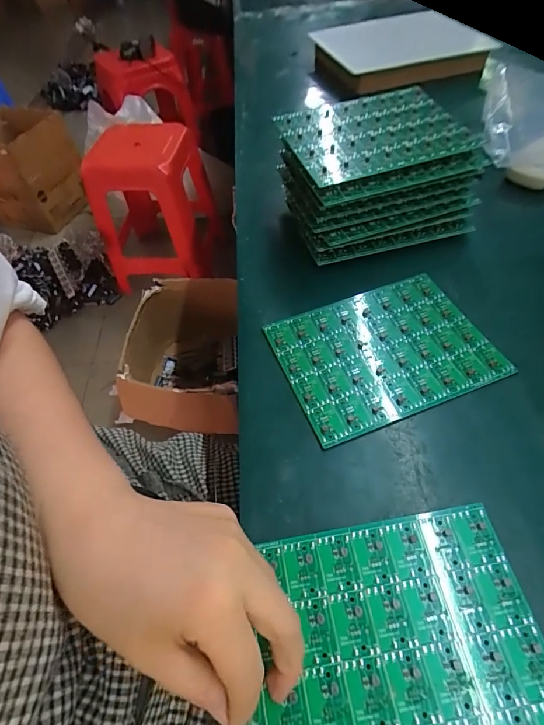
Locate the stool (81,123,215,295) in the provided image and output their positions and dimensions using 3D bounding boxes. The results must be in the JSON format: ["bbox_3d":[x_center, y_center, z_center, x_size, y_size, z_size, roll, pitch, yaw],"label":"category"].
[{"bbox_3d":[-0.395,-0.527,1.353,0.371,0.443,0.367,-1,53,4],"label":"stool"}]

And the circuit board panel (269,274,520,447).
[{"bbox_3d":[0.091,-0.010,0.330,0.164,0.006,0.121,-20,54,-10],"label":"circuit board panel"}]

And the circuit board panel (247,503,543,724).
[{"bbox_3d":[0.058,0.151,0.205,0.162,0.004,0.124,-9,53,-2],"label":"circuit board panel"}]

